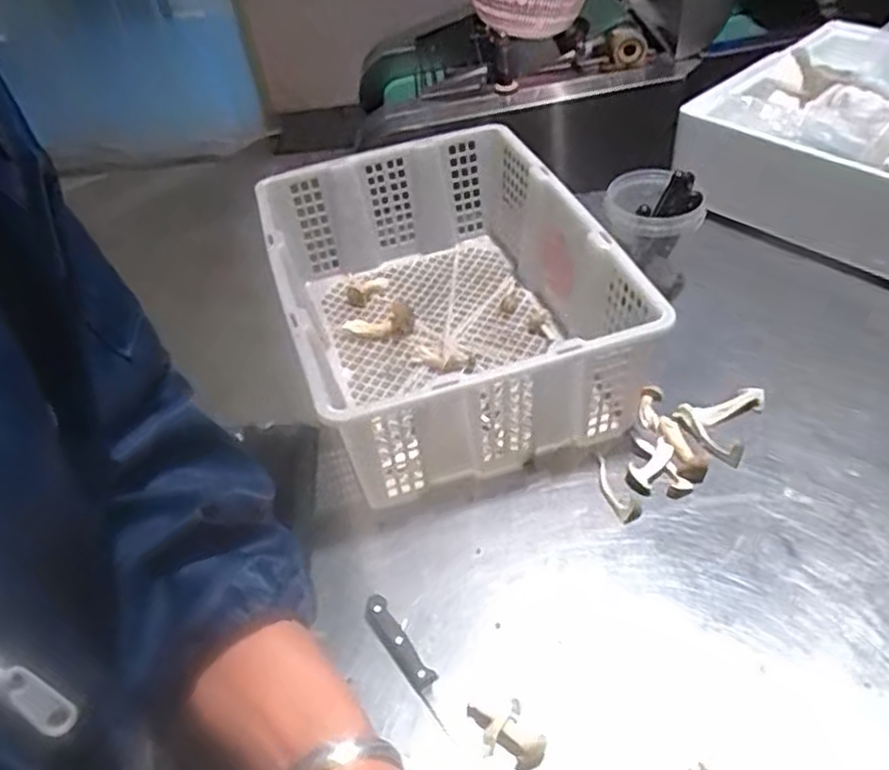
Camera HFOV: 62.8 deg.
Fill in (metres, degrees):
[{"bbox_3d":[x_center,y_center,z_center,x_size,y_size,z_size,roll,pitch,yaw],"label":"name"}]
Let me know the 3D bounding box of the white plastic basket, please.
[{"bbox_3d":[-0.006,-0.123,0.873,0.357,0.158,0.495,-15,45,-11],"label":"white plastic basket"}]

